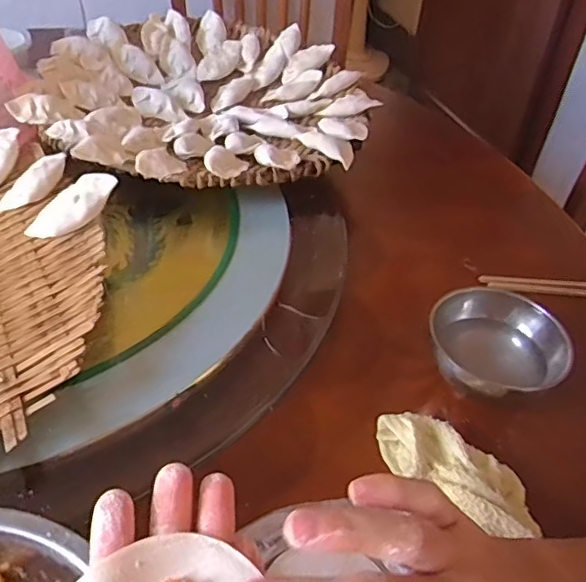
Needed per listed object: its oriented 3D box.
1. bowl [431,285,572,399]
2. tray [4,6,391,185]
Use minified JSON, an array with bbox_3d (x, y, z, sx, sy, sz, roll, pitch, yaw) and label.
[{"bbox_3d":[0.165,0.054,0.489,0.115,0.057,0.105,3,42,-2],"label":"bowl"},{"bbox_3d":[-0.114,-0.223,0.702,0.384,0.062,0.374,-11,45,-17],"label":"tray"}]

